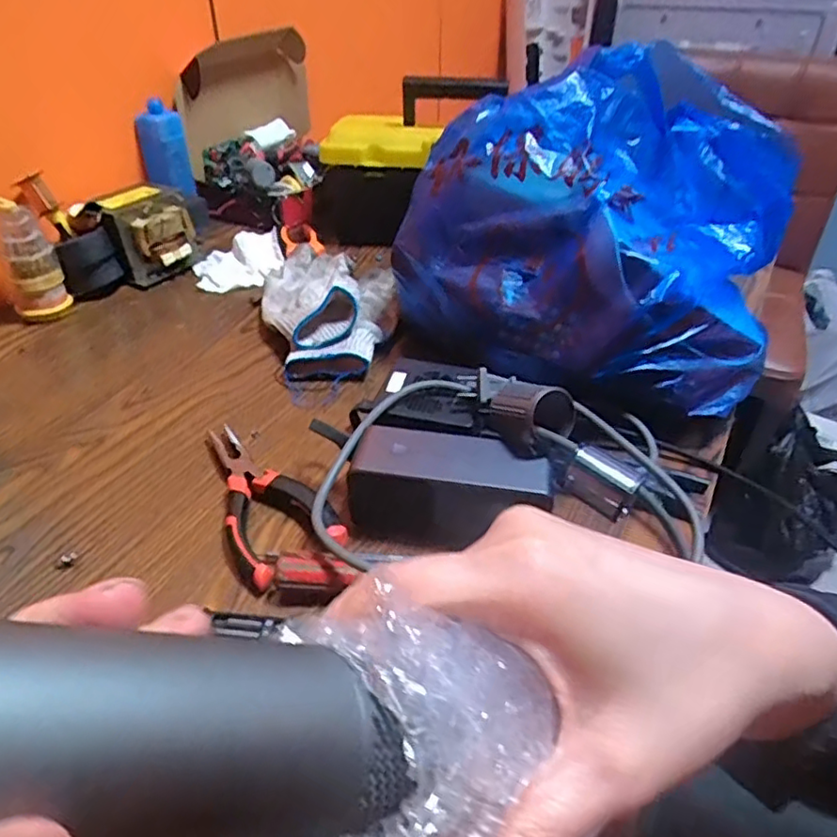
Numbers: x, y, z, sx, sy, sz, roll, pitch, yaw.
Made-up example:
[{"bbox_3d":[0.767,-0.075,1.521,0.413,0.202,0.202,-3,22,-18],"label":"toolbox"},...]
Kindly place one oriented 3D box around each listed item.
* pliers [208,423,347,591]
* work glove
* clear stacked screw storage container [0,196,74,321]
[{"bbox_3d":[-0.118,0.052,0.445,0.070,0.018,0.152,-26,45,-30],"label":"pliers"},{"bbox_3d":[-0.092,-0.117,0.643,0.132,0.058,0.215,-3,38,-5],"label":"work glove"},{"bbox_3d":[-0.379,-0.150,0.629,0.047,0.117,0.040,-20,42,-24],"label":"clear stacked screw storage container"}]

